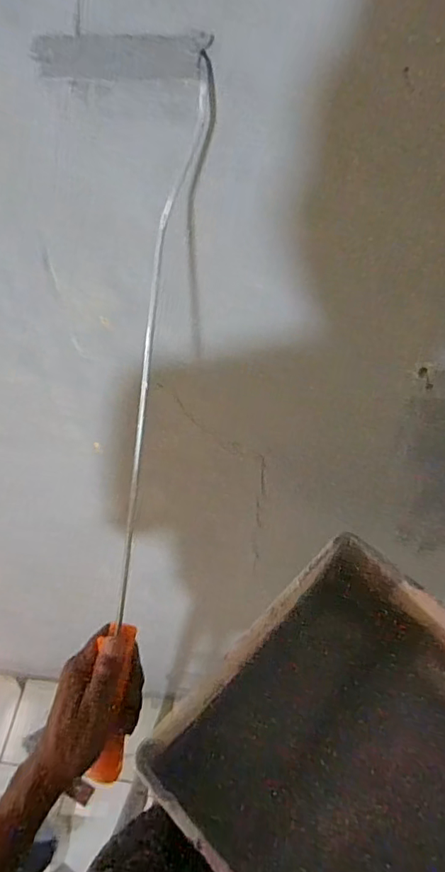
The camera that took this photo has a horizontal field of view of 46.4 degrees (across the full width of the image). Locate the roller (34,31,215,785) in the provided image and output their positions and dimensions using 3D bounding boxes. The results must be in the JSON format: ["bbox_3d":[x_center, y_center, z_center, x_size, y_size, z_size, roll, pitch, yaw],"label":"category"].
[{"bbox_3d":[-0.102,-0.001,0.420,0.121,0.076,0.575,8,96,5],"label":"roller"}]

